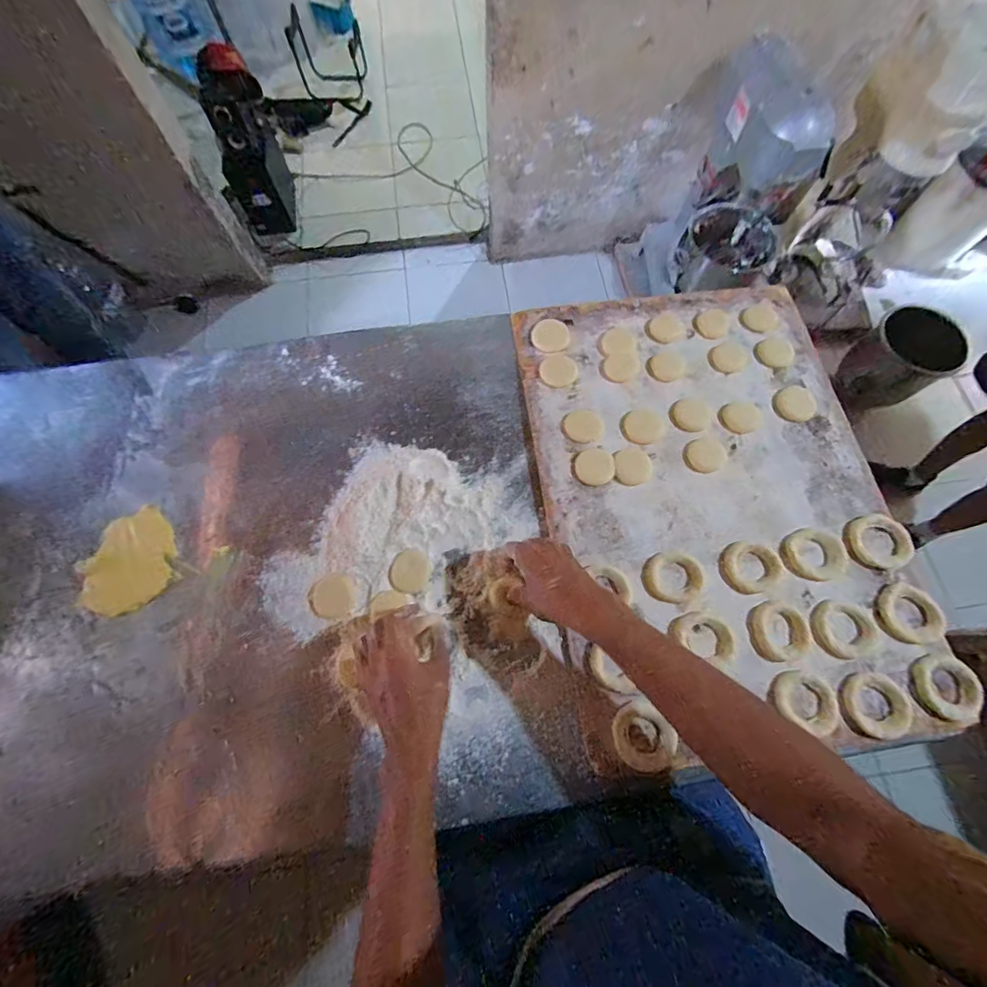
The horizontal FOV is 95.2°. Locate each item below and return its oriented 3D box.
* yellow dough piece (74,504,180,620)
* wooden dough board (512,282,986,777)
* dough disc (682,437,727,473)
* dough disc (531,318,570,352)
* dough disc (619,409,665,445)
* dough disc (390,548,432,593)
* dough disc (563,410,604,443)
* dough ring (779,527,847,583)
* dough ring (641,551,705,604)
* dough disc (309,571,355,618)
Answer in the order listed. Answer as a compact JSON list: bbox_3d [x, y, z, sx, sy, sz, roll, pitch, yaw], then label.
[{"bbox_3d":[-0.435,0.083,0.535,0.109,0.004,0.110,0,71,0],"label":"yellow dough piece"},{"bbox_3d":[0.269,-0.015,0.565,0.409,0.023,0.589,-7,71,-2],"label":"wooden dough board"},{"bbox_3d":[0.271,-0.049,0.578,0.055,0.006,0.045,-19,72,-7],"label":"dough disc"},{"bbox_3d":[0.081,-0.225,0.641,0.053,0.005,0.055,0,71,0],"label":"dough disc"},{"bbox_3d":[0.195,-0.088,0.590,0.056,0.004,0.050,-10,71,-3],"label":"dough disc"},{"bbox_3d":[-0.098,0.092,0.538,0.049,0.004,0.048,3,80,-14],"label":"dough disc"},{"bbox_3d":[0.118,-0.088,0.591,0.049,0.004,0.047,0,71,0],"label":"dough disc"},{"bbox_3d":[0.375,0.071,0.526,0.071,0.014,0.062,-25,73,-8],"label":"dough ring"},{"bbox_3d":[0.208,0.096,0.519,0.069,0.009,0.058,-17,72,-6],"label":"dough ring"},{"bbox_3d":[-0.186,0.120,0.523,0.051,0.009,0.048,0,71,0],"label":"dough disc"}]

